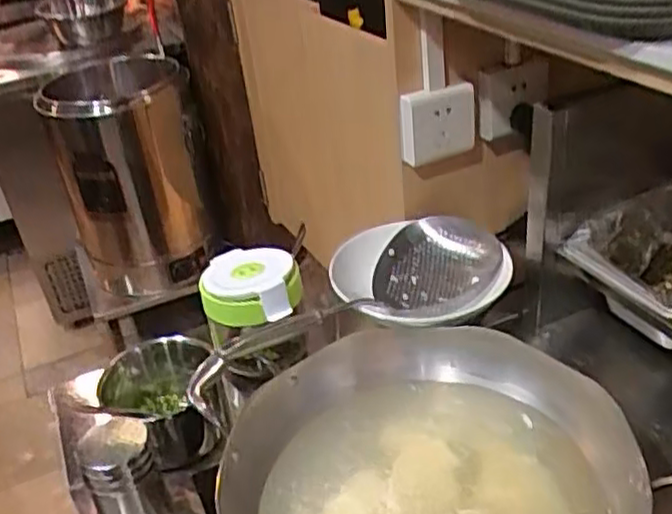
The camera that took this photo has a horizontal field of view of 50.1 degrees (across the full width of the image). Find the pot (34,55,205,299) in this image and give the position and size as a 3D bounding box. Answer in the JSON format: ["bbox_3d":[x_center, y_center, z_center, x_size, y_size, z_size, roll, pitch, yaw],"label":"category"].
[{"bbox_3d":[-0.501,-0.194,1.813,0.335,0.523,0.341,-18,33,-16],"label":"pot"}]

